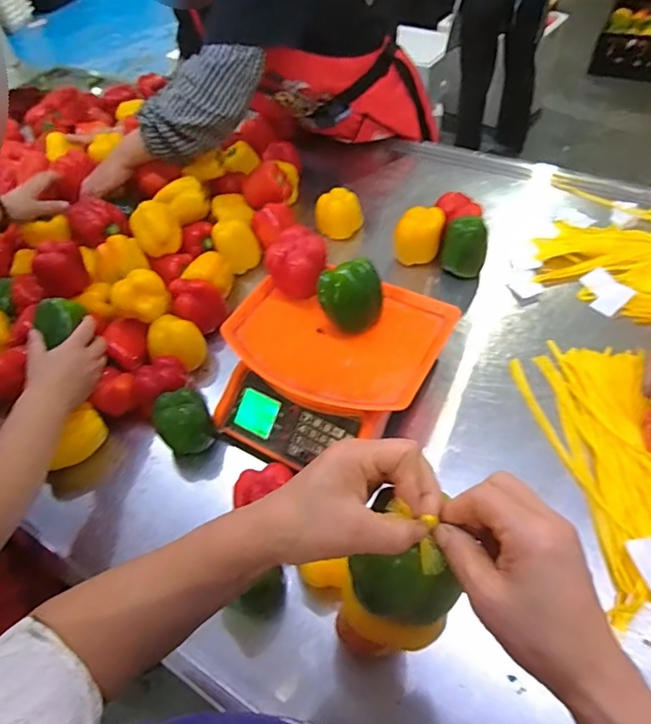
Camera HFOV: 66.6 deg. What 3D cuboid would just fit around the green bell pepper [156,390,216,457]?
[{"bbox_3d":[-0.201,0.085,0.708,0.067,0.081,0.068,-3,52,4],"label":"green bell pepper"}]

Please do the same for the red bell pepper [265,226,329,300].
[{"bbox_3d":[-0.040,-0.137,0.705,0.086,0.065,0.087,8,54,12],"label":"red bell pepper"}]

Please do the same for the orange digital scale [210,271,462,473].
[{"bbox_3d":[-0.001,0.006,0.707,0.283,0.132,0.268,22,58,21],"label":"orange digital scale"}]

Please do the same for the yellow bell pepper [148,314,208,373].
[{"bbox_3d":[-0.236,-0.028,0.798,0.077,0.070,0.081,-3,52,4],"label":"yellow bell pepper"}]

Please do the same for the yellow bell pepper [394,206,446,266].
[{"bbox_3d":[0.170,-0.226,0.901,0.082,0.090,0.067,9,54,13],"label":"yellow bell pepper"}]

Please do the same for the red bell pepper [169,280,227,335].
[{"bbox_3d":[-0.217,-0.104,0.846,0.081,0.074,0.082,-3,52,4],"label":"red bell pepper"}]

